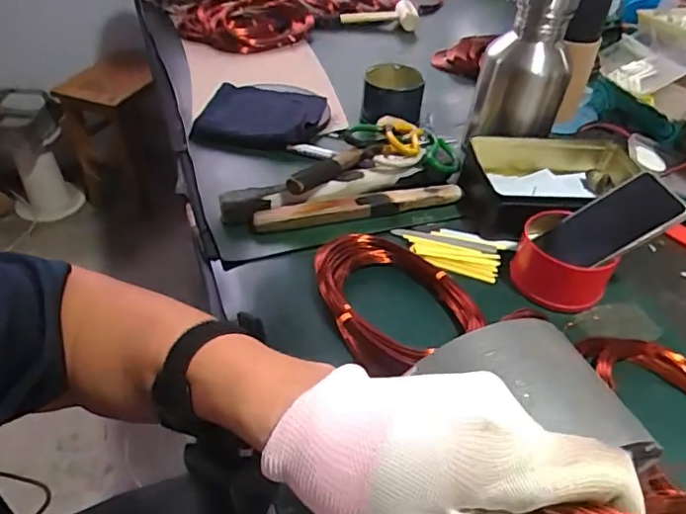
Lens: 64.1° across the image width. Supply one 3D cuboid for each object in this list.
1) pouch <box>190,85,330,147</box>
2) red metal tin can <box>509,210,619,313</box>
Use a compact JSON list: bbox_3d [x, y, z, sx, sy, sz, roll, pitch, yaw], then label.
[{"bbox_3d":[-0.125,-0.230,0.876,0.185,0.033,0.191,7,42,5],"label":"pouch"},{"bbox_3d":[0.249,0.004,0.623,0.103,0.057,0.096,1,42,-1],"label":"red metal tin can"}]

